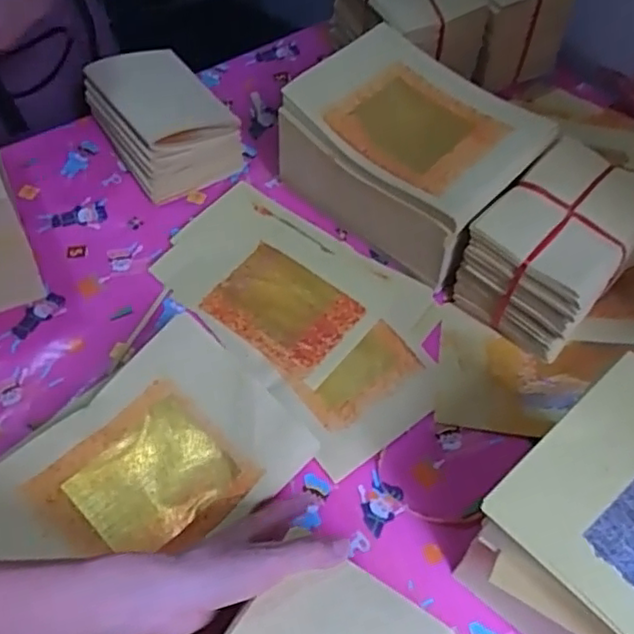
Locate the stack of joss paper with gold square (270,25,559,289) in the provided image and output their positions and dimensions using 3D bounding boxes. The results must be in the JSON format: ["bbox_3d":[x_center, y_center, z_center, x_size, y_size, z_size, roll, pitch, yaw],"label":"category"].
[{"bbox_3d":[0.098,-0.176,0.731,0.241,0.129,0.170,35,68,20],"label":"stack of joss paper with gold square"}]

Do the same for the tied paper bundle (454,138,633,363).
[{"bbox_3d":[0.243,-0.070,0.680,0.120,0.121,0.172,38,69,21],"label":"tied paper bundle"}]

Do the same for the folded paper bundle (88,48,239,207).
[{"bbox_3d":[-0.182,-0.241,0.786,0.129,0.115,0.167,-32,64,-14],"label":"folded paper bundle"}]

